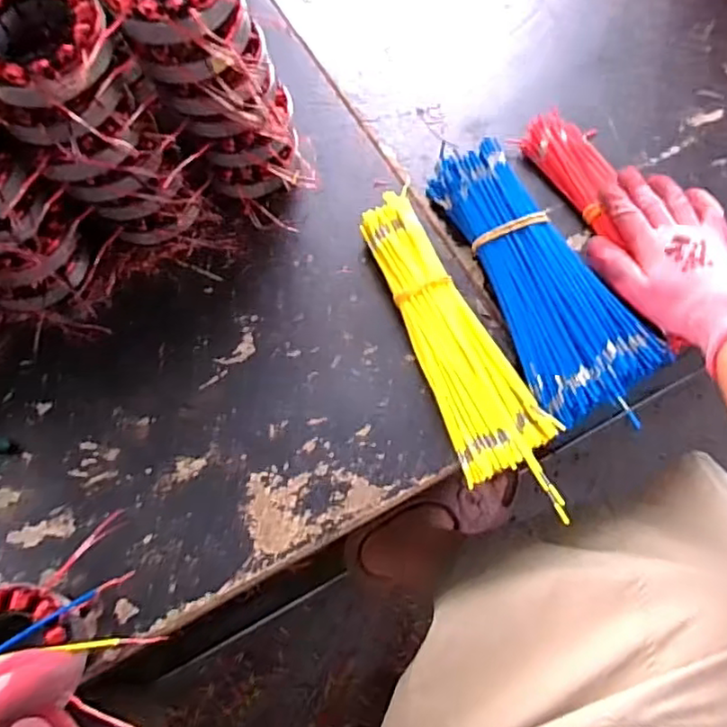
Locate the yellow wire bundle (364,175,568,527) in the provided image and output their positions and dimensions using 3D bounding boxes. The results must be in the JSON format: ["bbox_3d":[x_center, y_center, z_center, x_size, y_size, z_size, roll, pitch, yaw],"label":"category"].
[{"bbox_3d":[0.076,-0.017,0.494,0.072,0.026,0.275,-18,68,-8],"label":"yellow wire bundle"}]

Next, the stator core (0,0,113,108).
[{"bbox_3d":[-0.202,-0.198,0.400,0.083,0.032,0.092,-16,68,-7],"label":"stator core"}]

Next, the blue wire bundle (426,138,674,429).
[{"bbox_3d":[0.143,-0.077,0.507,0.093,0.027,0.242,-20,69,-9],"label":"blue wire bundle"}]

